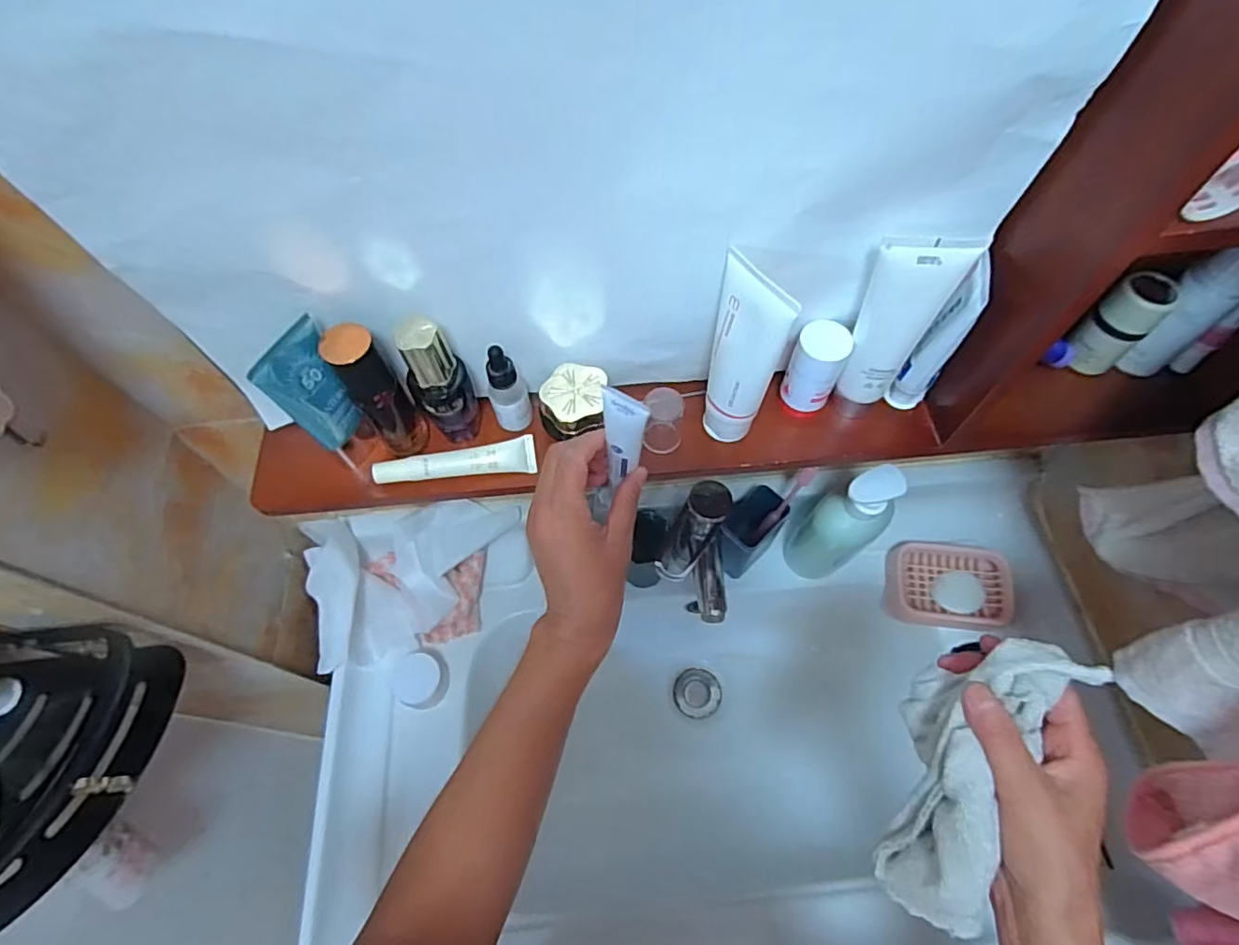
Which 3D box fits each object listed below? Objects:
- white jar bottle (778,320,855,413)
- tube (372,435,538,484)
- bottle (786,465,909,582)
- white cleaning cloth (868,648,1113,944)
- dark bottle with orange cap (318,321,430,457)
[{"bbox_3d":[0.144,-0.077,0.445,0.036,0.067,0.031,22,65,13],"label":"white jar bottle"},{"bbox_3d":[-0.123,-0.008,0.457,0.118,0.018,0.023,-6,62,-2],"label":"tube"},{"bbox_3d":[0.232,0.061,0.632,0.081,0.208,0.052,11,63,7],"label":"bottle"},{"bbox_3d":[0.200,0.172,0.348,0.064,0.061,0.165,22,92,13],"label":"white cleaning cloth"},{"bbox_3d":[-0.170,-0.058,0.421,0.032,0.113,0.038,-31,66,-14],"label":"dark bottle with orange cap"}]

